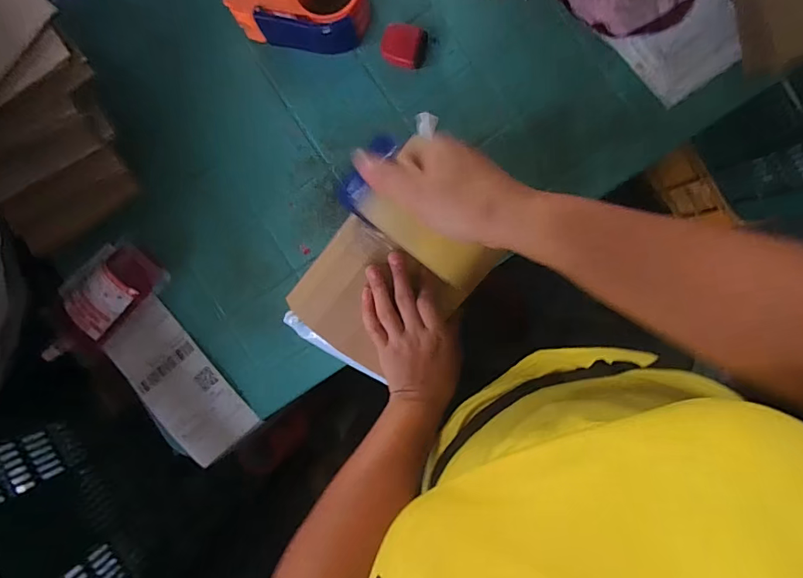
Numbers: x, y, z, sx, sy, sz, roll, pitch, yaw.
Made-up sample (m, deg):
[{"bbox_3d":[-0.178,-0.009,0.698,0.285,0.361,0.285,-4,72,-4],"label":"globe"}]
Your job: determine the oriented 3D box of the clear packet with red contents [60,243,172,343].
[{"bbox_3d":[-0.370,0.000,0.565,0.133,0.029,0.090,-44,87,6],"label":"clear packet with red contents"}]

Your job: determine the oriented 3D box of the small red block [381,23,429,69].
[{"bbox_3d":[0.003,-0.291,0.544,0.053,0.013,0.044,11,93,5],"label":"small red block"}]

